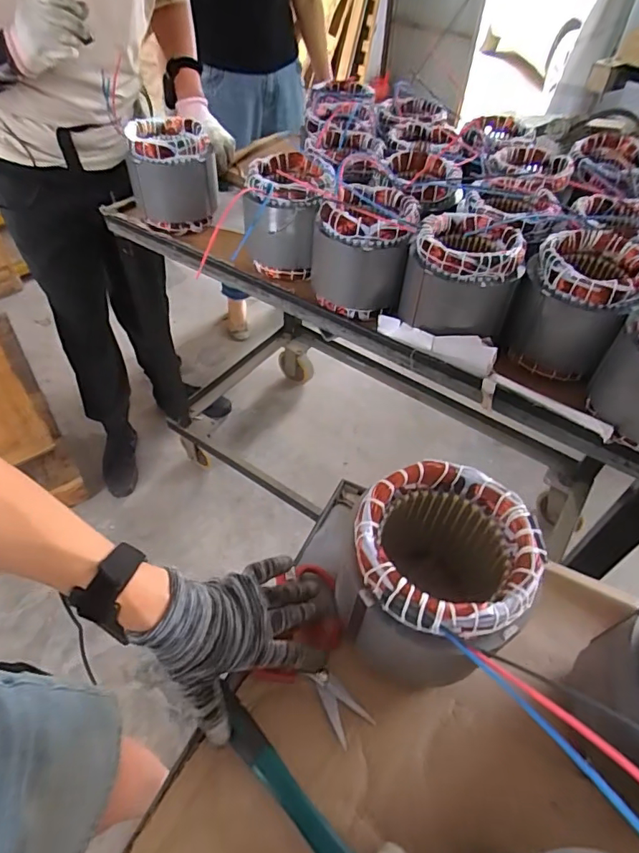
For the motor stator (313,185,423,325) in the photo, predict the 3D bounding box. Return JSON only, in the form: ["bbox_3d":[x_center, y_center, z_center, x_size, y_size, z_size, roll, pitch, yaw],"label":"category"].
[{"bbox_3d":[0.067,-0.280,0.769,0.150,0.154,0.149,12,49,7],"label":"motor stator"}]

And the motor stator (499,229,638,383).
[{"bbox_3d":[0.362,-0.174,0.698,0.143,0.153,0.152,28,53,20],"label":"motor stator"}]

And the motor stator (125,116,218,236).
[{"bbox_3d":[-0.281,-0.476,0.924,0.143,0.155,0.143,-19,52,-19],"label":"motor stator"}]

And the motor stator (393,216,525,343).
[{"bbox_3d":[0.201,-0.211,0.704,0.144,0.138,0.134,2,49,-2],"label":"motor stator"}]

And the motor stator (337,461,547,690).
[{"bbox_3d":[0.098,0.133,0.428,0.138,0.150,0.142,27,53,20],"label":"motor stator"}]

